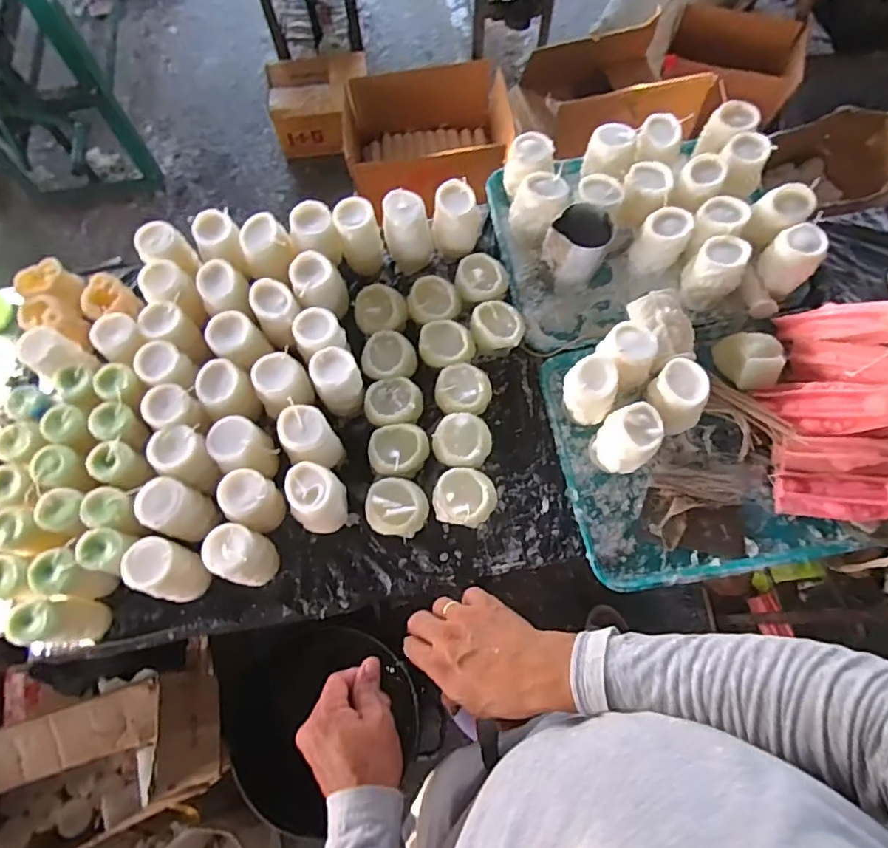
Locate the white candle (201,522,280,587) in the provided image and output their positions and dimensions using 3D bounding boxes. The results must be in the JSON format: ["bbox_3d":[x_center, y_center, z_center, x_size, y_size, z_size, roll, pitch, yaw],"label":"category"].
[{"bbox_3d":[-0.243,0.159,0.660,0.063,0.097,0.057,22,72,9],"label":"white candle"}]

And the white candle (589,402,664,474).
[{"bbox_3d":[0.238,0.019,0.709,0.067,0.085,0.075,42,76,15],"label":"white candle"}]

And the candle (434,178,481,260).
[{"bbox_3d":[0.019,-0.306,0.838,0.068,0.108,0.069,7,70,4],"label":"candle"}]

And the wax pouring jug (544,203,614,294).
[{"bbox_3d":[0.196,-0.257,0.809,0.081,0.107,0.089,-1,70,1],"label":"wax pouring jug"}]

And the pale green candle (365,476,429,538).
[{"bbox_3d":[-0.060,0.109,0.704,0.076,0.061,0.071,-1,70,1],"label":"pale green candle"}]

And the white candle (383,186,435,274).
[{"bbox_3d":[-0.053,-0.292,0.836,0.071,0.116,0.067,-7,70,-1],"label":"white candle"}]

